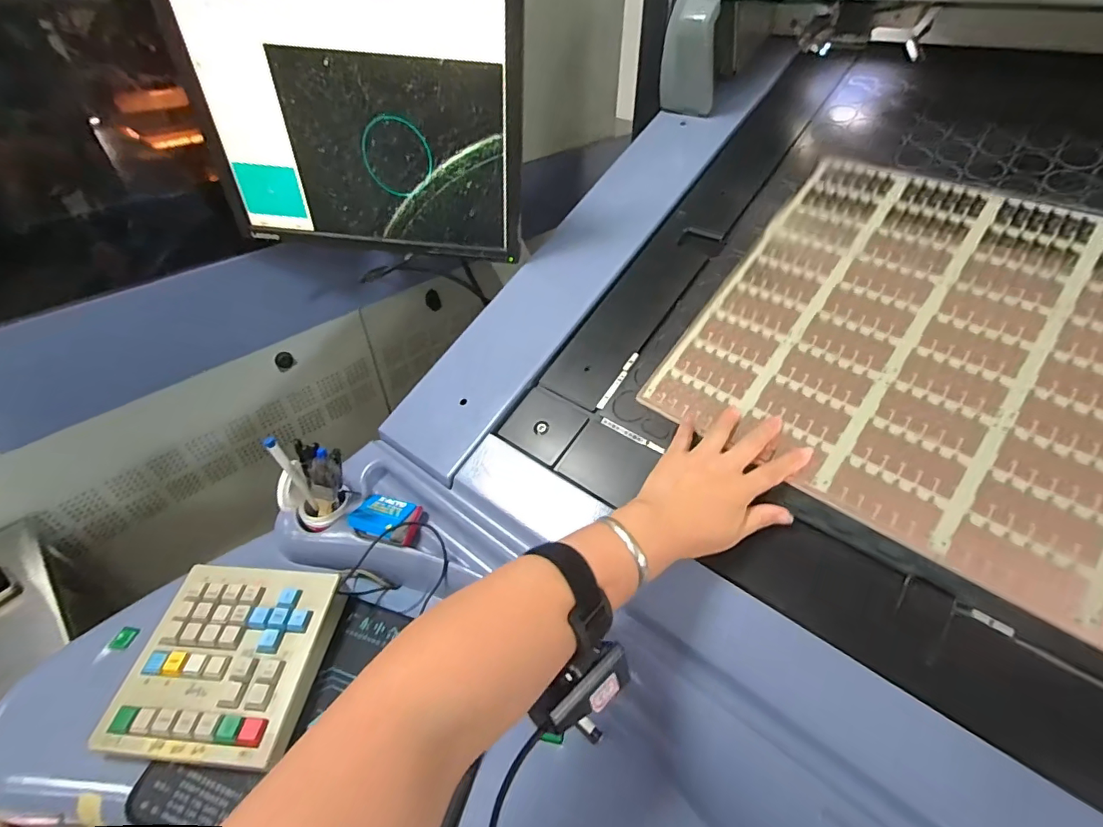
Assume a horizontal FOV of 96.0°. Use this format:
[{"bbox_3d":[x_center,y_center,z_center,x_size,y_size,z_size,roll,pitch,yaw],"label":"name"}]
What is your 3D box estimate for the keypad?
[{"bbox_3d":[-0.288,0.217,0.445,0.159,0.030,0.154,3,43,4],"label":"keypad"}]

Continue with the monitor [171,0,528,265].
[{"bbox_3d":[-0.220,-0.334,0.568,0.383,0.293,0.036,2,42,3],"label":"monitor"}]

